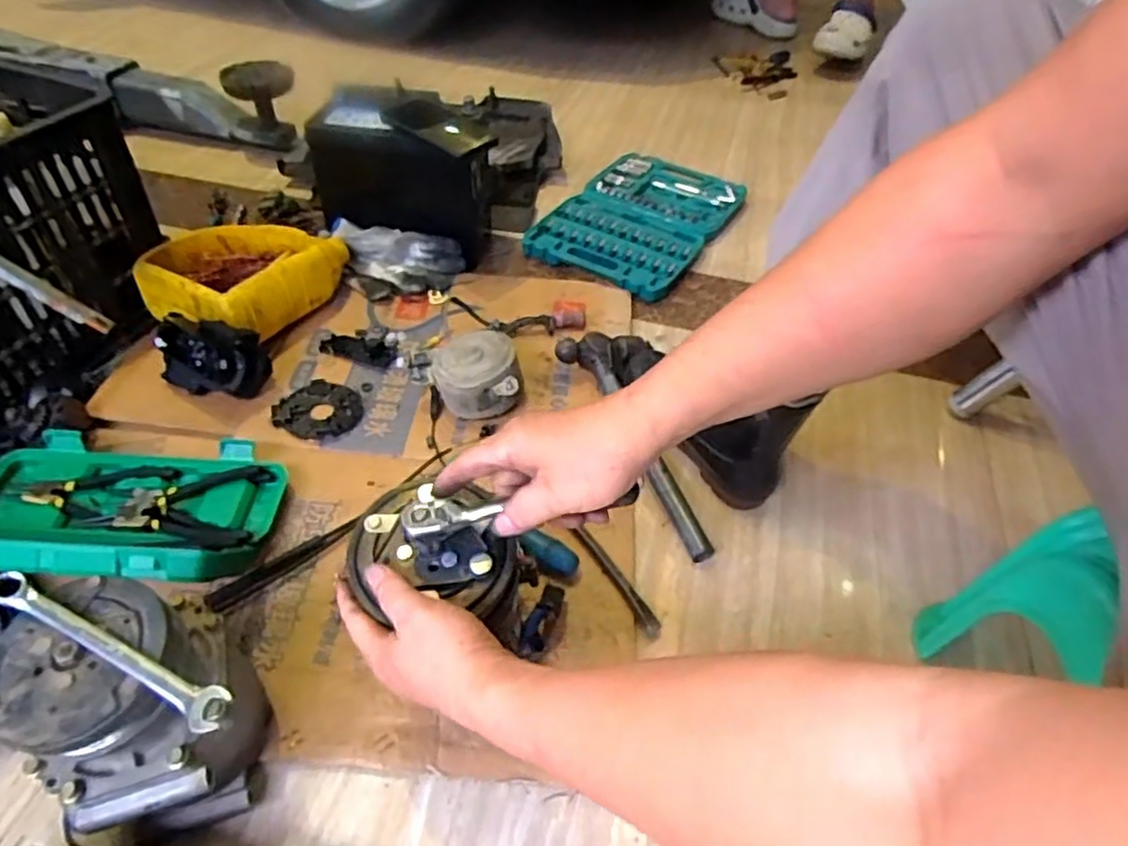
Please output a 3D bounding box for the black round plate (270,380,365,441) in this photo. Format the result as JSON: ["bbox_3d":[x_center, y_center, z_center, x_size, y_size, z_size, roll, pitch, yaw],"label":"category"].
[{"bbox_3d":[-0.290,-0.017,0.810,0.098,0.010,0.084,-11,48,-15],"label":"black round plate"}]

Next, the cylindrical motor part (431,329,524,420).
[{"bbox_3d":[-0.104,-0.055,0.826,0.101,0.078,0.099,2,46,-2],"label":"cylindrical motor part"}]

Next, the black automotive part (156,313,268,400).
[{"bbox_3d":[-0.406,-0.075,0.804,0.111,0.078,0.080,19,48,13],"label":"black automotive part"}]

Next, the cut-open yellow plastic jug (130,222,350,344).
[{"bbox_3d":[-0.414,-0.196,0.912,0.169,0.097,0.215,24,49,17],"label":"cut-open yellow plastic jug"}]

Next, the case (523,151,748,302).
[{"bbox_3d":[0.137,-0.360,1.203,0.259,0.029,0.418,25,49,18],"label":"case"}]

